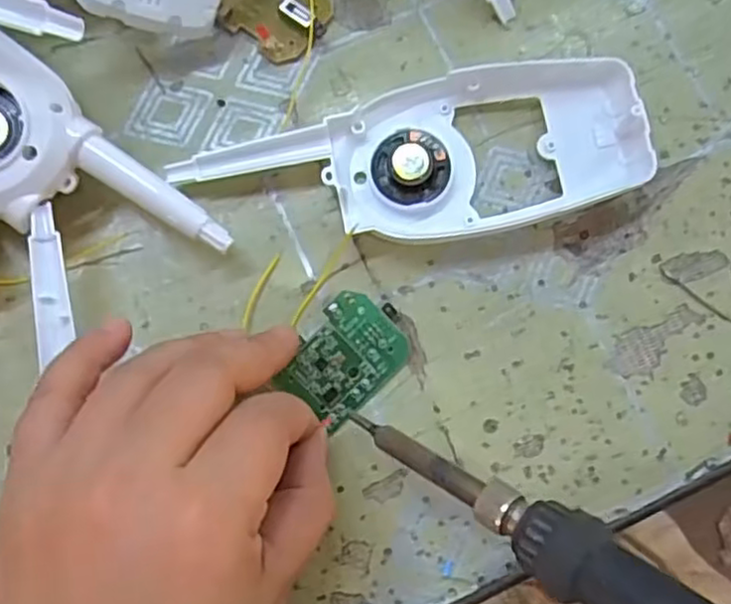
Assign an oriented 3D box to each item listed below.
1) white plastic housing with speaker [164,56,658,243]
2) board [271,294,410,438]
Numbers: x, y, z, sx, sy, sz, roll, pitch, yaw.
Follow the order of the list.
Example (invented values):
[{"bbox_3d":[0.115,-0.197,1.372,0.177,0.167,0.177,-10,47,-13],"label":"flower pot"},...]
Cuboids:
[{"bbox_3d":[0.018,-0.051,0.251,0.162,0.019,0.057,-10,79,-3],"label":"white plastic housing with speaker"},{"bbox_3d":[-0.007,0.019,0.239,0.039,0.004,0.033,-42,103,-6],"label":"board"}]

